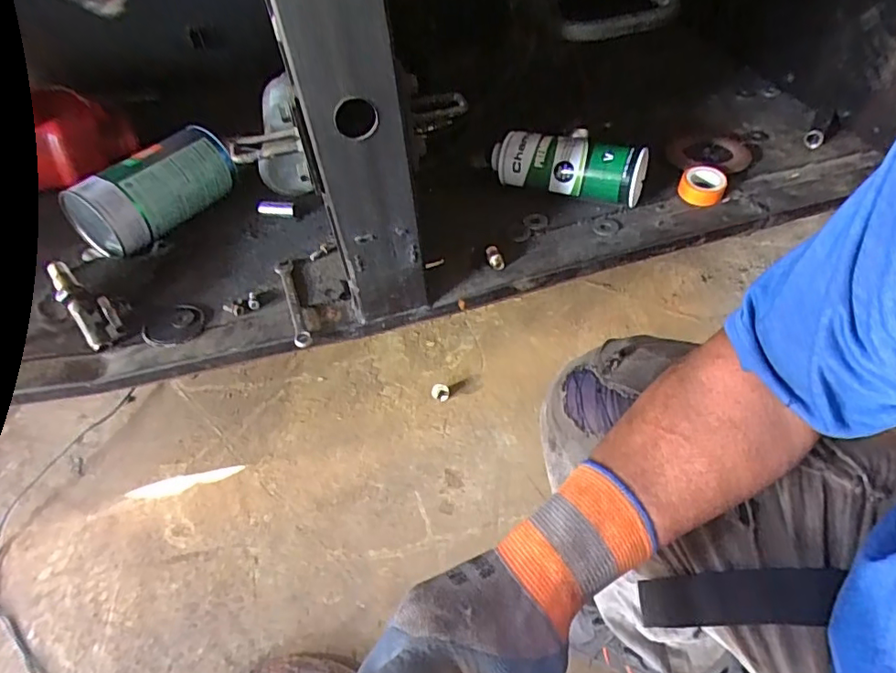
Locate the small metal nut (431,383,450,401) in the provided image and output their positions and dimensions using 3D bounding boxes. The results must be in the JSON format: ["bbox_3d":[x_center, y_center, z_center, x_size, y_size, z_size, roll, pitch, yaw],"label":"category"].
[{"bbox_3d":[-0.013,0.095,0.946,0.029,0.018,0.031,-2,46,2],"label":"small metal nut"}]

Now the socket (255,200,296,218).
[{"bbox_3d":[-0.210,-0.156,0.672,0.047,0.014,0.017,1,46,5],"label":"socket"}]

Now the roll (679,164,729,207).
[{"bbox_3d":[0.287,-0.171,0.619,0.047,0.024,0.048,-3,48,3],"label":"roll"}]

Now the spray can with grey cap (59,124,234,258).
[{"bbox_3d":[-0.332,-0.168,0.634,0.069,0.081,0.181,31,55,29],"label":"spray can with grey cap"}]

